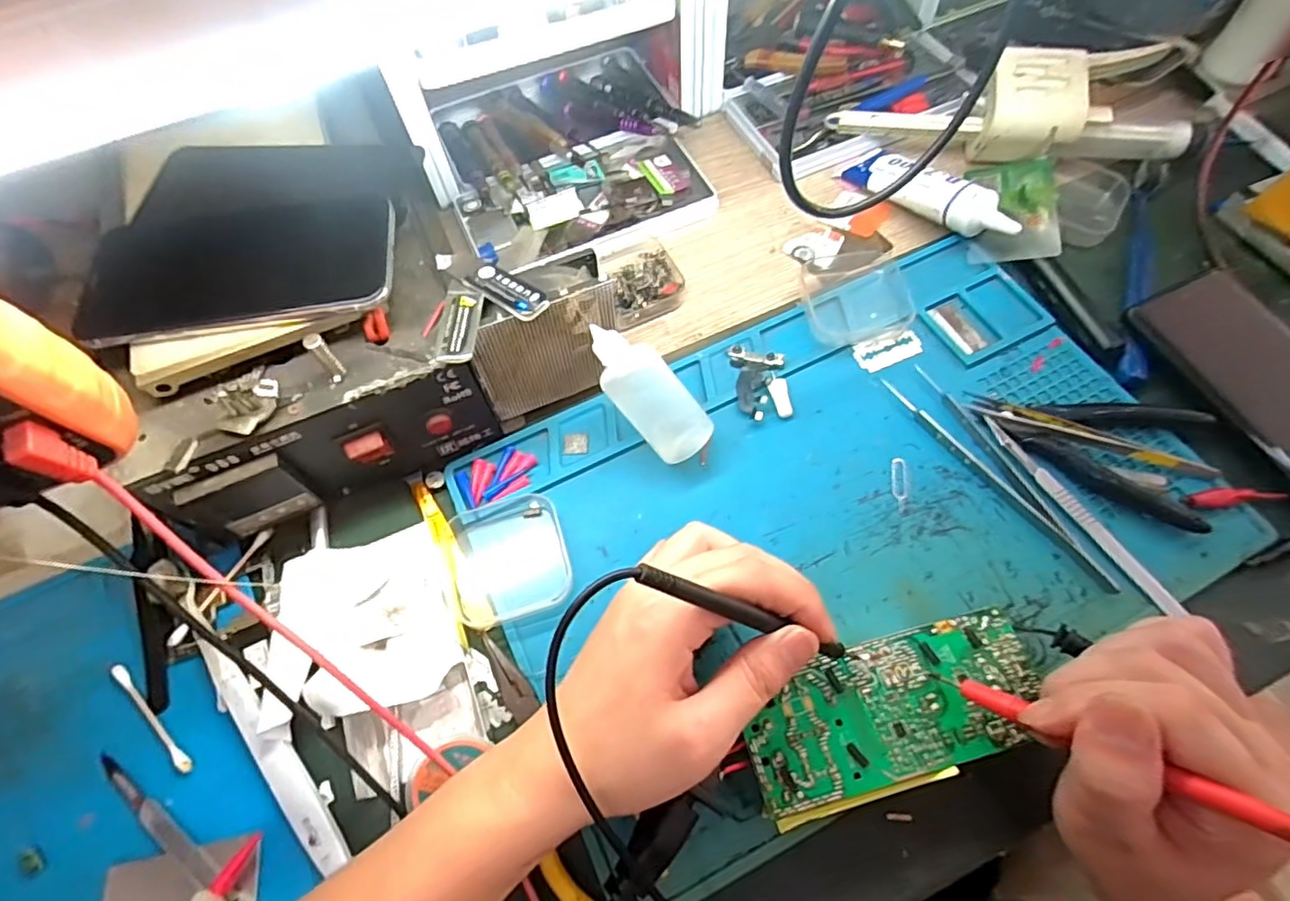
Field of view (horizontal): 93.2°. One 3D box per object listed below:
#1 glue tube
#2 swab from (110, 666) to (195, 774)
[{"bbox_3d":[0.196,-0.182,0.424,0.034,0.023,0.134,-33,53,-14],"label":"glue tube"},{"bbox_3d":[-0.245,0.131,0.301,0.072,0.004,0.006,39,71,18],"label":"swab"}]

